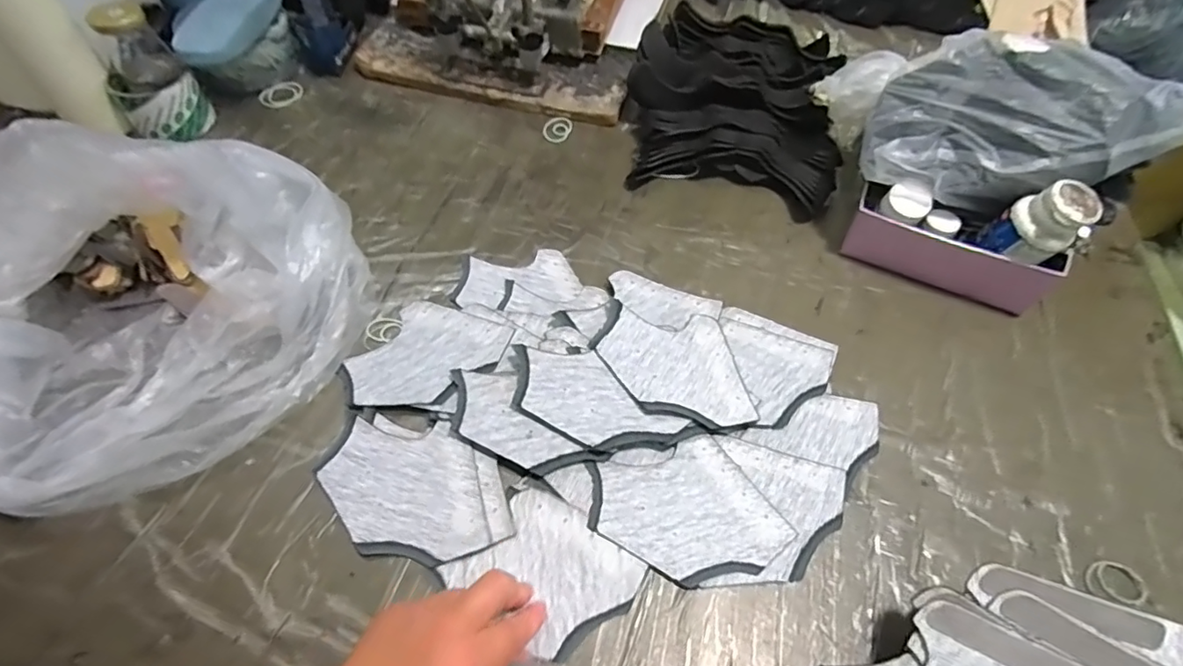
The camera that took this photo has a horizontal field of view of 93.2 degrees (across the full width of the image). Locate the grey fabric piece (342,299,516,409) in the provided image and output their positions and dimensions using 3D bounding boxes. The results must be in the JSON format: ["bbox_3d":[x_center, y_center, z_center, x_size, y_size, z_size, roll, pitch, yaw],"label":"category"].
[{"bbox_3d":[-0.140,0.022,0.471,0.103,0.005,0.114,27,60,15],"label":"grey fabric piece"}]

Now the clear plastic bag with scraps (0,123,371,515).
[{"bbox_3d":[-0.391,-0.007,0.418,0.393,0.150,0.247,-10,56,-8],"label":"clear plastic bag with scraps"}]

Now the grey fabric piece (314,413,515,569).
[{"bbox_3d":[-0.129,0.113,0.412,0.141,0.013,0.097,7,57,3],"label":"grey fabric piece"}]

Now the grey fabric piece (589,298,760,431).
[{"bbox_3d":[0.067,0.024,0.461,0.127,0.006,0.101,11,51,0],"label":"grey fabric piece"}]

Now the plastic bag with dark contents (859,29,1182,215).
[{"bbox_3d":[0.351,-0.169,0.461,0.216,0.090,0.114,22,59,13],"label":"plastic bag with dark contents"}]

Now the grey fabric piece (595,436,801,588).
[{"bbox_3d":[0.069,0.125,0.404,0.129,0.011,0.096,-8,58,-6],"label":"grey fabric piece"}]

